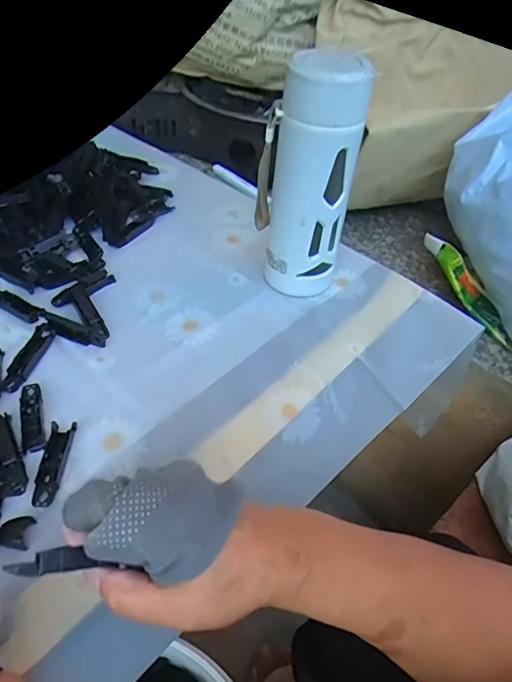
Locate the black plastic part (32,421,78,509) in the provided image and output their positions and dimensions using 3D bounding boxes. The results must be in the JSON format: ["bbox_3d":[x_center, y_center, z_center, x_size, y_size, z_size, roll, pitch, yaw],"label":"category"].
[{"bbox_3d":[-0.144,0.086,0.355,0.019,0.004,0.064,0,45,-3],"label":"black plastic part"}]

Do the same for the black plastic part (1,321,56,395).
[{"bbox_3d":[-0.194,0.012,0.426,0.016,0.008,0.071,11,46,8],"label":"black plastic part"}]

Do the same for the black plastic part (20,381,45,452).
[{"bbox_3d":[-0.173,0.056,0.384,0.016,0.004,0.066,-13,47,-15],"label":"black plastic part"}]

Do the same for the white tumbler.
[{"bbox_3d":[0.046,-0.140,0.455,0.062,0.209,0.068,-20,51,-23],"label":"white tumbler"}]

